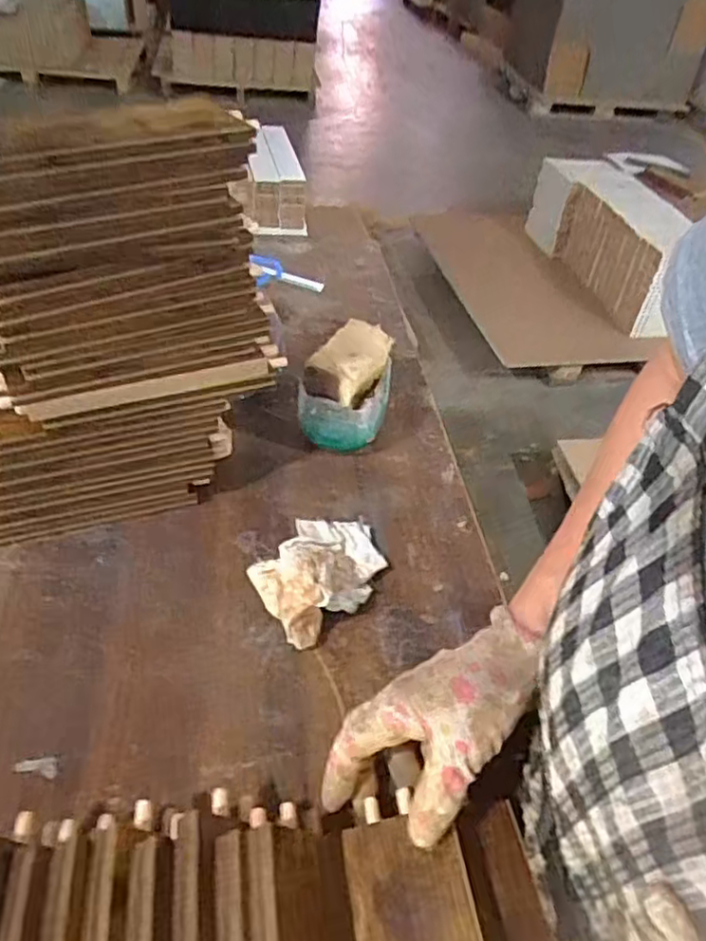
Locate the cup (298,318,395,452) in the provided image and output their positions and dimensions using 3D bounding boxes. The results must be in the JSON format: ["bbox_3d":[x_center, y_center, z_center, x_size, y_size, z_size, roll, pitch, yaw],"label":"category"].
[{"bbox_3d":[-0.006,-0.080,0.653,0.082,0.101,0.103,10,43,3],"label":"cup"}]

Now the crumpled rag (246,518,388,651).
[{"bbox_3d":[-0.022,0.072,0.521,0.124,0.052,0.082,-31,55,-34],"label":"crumpled rag"}]

